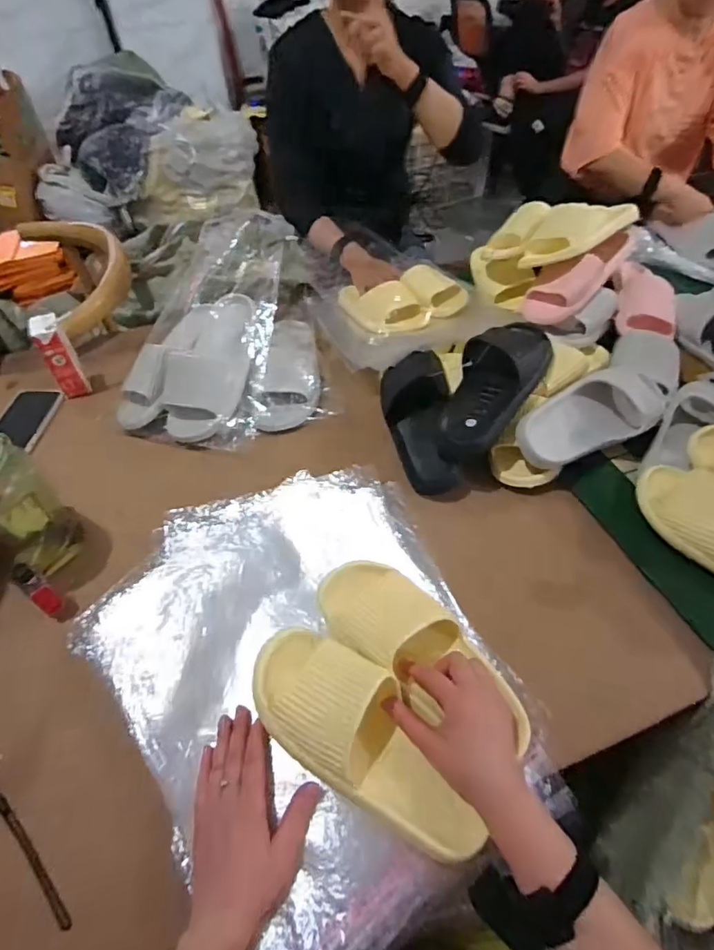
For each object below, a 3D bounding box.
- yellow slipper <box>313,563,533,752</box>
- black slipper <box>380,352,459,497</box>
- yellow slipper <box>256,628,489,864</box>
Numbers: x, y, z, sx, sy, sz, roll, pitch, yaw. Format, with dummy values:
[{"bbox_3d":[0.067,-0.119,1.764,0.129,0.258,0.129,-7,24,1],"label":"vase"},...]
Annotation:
[{"bbox_3d":[0.066,0.179,0.537,0.257,0.062,0.105,32,58,20],"label":"yellow slipper"},{"bbox_3d":[0.097,-0.088,0.778,0.099,0.073,0.240,-7,74,-3],"label":"black slipper"},{"bbox_3d":[0.005,0.246,0.481,0.256,0.067,0.105,41,62,17],"label":"yellow slipper"}]

